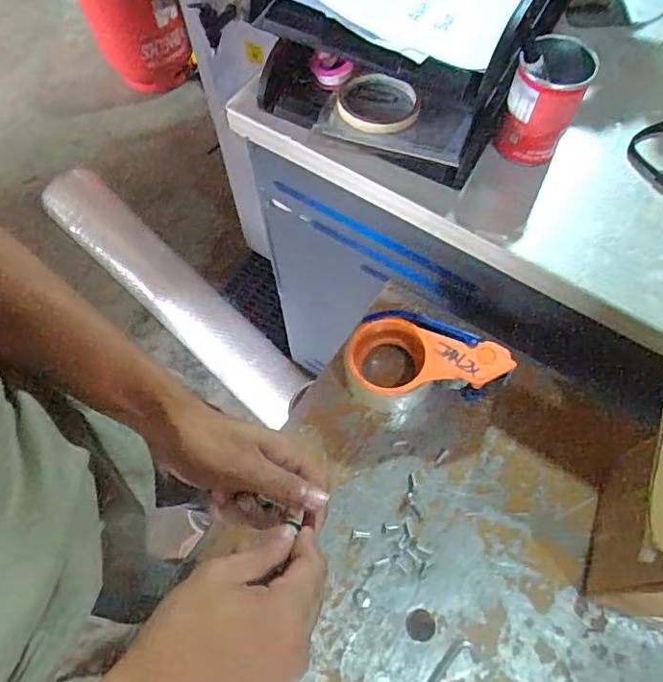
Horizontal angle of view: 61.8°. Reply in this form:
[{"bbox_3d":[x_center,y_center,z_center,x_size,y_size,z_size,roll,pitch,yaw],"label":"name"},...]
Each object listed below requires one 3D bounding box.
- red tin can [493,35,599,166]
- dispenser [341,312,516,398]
[{"bbox_3d":[0.206,-0.232,0.539,0.064,0.101,0.064,0,65,1],"label":"red tin can"},{"bbox_3d":[0.094,0.018,0.562,0.152,0.060,0.079,-4,64,1],"label":"dispenser"}]

